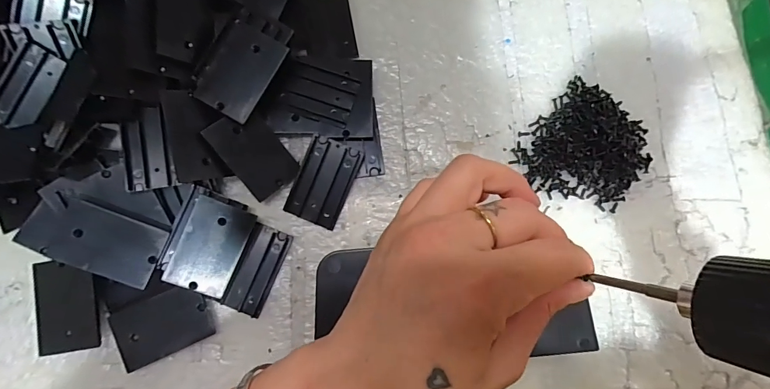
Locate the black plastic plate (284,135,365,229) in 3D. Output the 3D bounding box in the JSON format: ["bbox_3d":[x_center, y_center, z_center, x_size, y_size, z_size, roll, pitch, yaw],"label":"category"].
[{"bbox_3d":[-0.040,-0.008,0.253,0.035,0.010,0.053,22,80,2],"label":"black plastic plate"}]

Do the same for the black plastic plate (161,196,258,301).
[{"bbox_3d":[-0.107,0.032,0.237,0.037,0.004,0.055,24,85,-20],"label":"black plastic plate"}]

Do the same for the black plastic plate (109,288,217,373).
[{"bbox_3d":[-0.135,0.079,0.235,0.055,0.007,0.036,-23,92,-3],"label":"black plastic plate"}]

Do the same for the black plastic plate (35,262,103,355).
[{"bbox_3d":[-0.193,0.067,0.233,0.038,0.006,0.054,-10,88,2],"label":"black plastic plate"}]

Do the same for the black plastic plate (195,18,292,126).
[{"bbox_3d":[-0.089,-0.076,0.237,0.041,0.005,0.055,30,86,8],"label":"black plastic plate"}]

